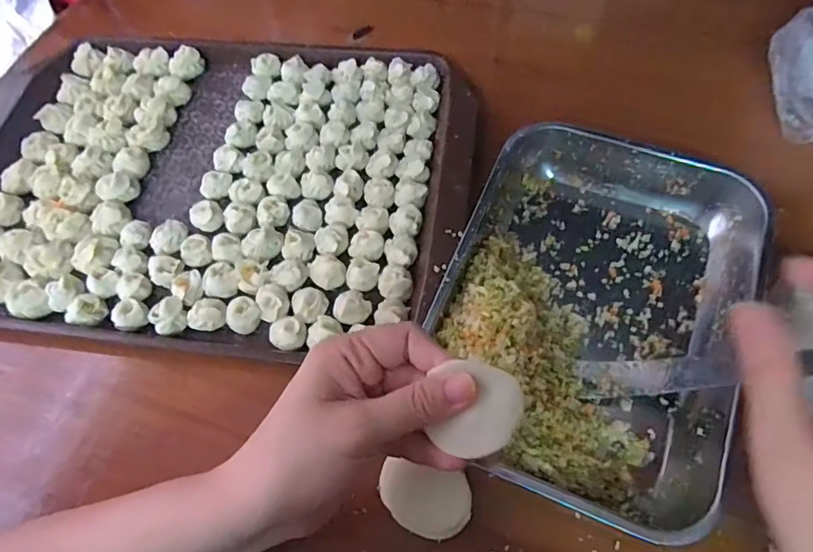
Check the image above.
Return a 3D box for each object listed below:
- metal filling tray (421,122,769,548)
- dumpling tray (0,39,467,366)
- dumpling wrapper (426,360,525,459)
[{"bbox_3d":[0.126,0.019,0.341,0.190,0.046,0.249,21,66,12],"label":"metal filling tray"},{"bbox_3d":[-0.168,-0.085,0.419,0.411,0.034,0.288,6,64,5],"label":"dumpling tray"},{"bbox_3d":[0.034,0.064,0.247,0.040,0.004,0.044,7,87,7],"label":"dumpling wrapper"}]

